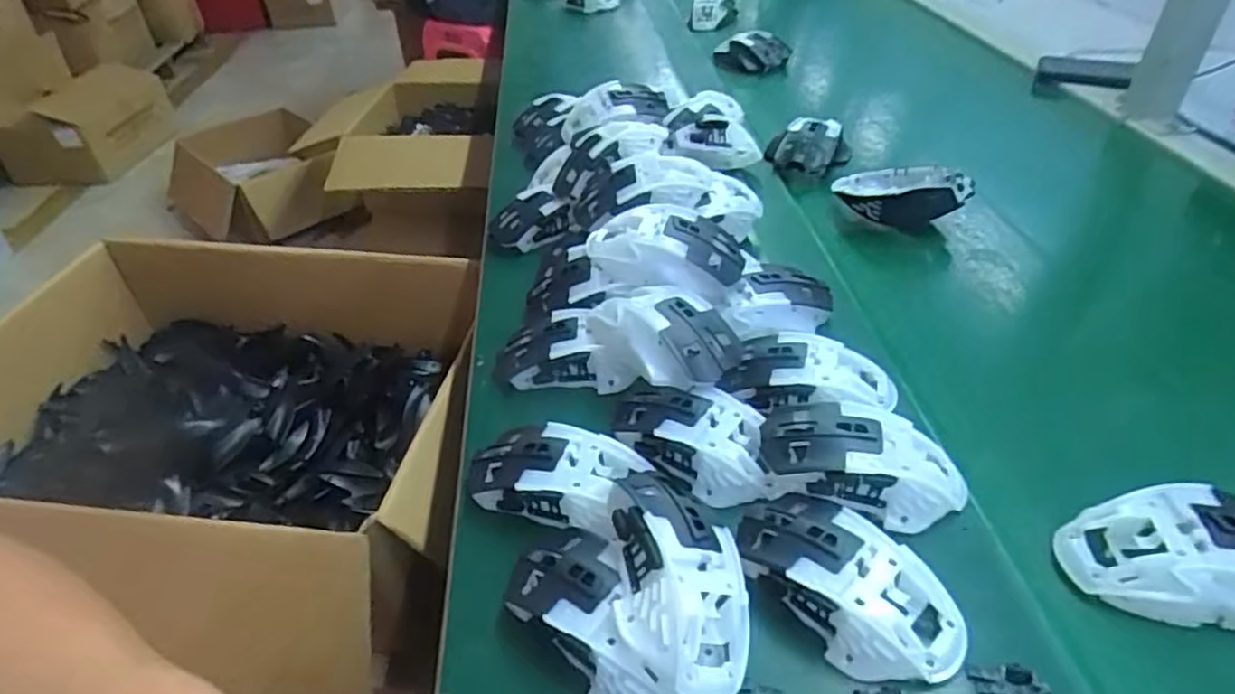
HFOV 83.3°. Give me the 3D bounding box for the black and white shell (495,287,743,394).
[{"bbox_3d":[-0.001,-0.002,0.478,0.164,0.052,0.075,-6,38,23],"label":"black and white shell"}]

